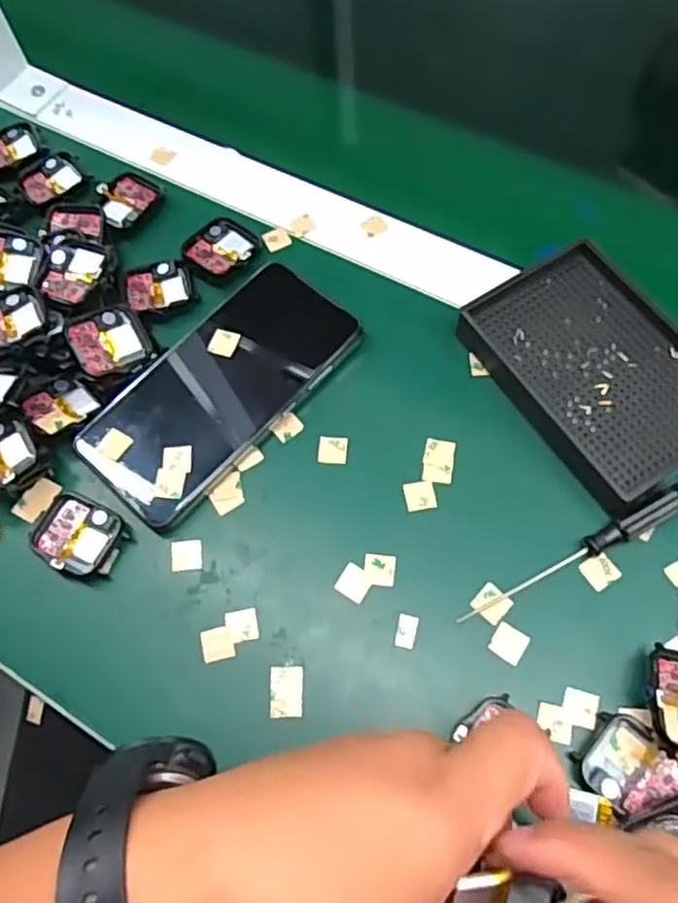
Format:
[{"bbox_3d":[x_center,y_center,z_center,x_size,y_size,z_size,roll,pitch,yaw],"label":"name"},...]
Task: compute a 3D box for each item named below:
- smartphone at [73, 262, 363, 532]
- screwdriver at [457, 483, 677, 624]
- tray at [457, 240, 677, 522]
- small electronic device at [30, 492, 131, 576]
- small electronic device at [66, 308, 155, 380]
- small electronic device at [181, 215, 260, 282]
[{"bbox_3d":[-0.067,-0.037,0.392,0.078,0.016,0.159,38,72,18],"label":"smartphone"},{"bbox_3d":[0.119,0.051,0.342,0.131,0.015,0.012,-27,66,-10],"label":"screwdriver"},{"bbox_3d":[0.142,-0.044,0.380,0.093,0.023,0.139,-28,67,-10],"label":"tray"},{"bbox_3d":[-0.137,0.044,0.366,0.044,0.009,0.036,23,68,13],"label":"small electronic device"},{"bbox_3d":[-0.131,-0.062,0.396,0.040,0.008,0.040,-32,89,-27],"label":"small electronic device"},{"bbox_3d":[-0.073,-0.128,0.434,0.040,0.006,0.042,28,69,15],"label":"small electronic device"}]

